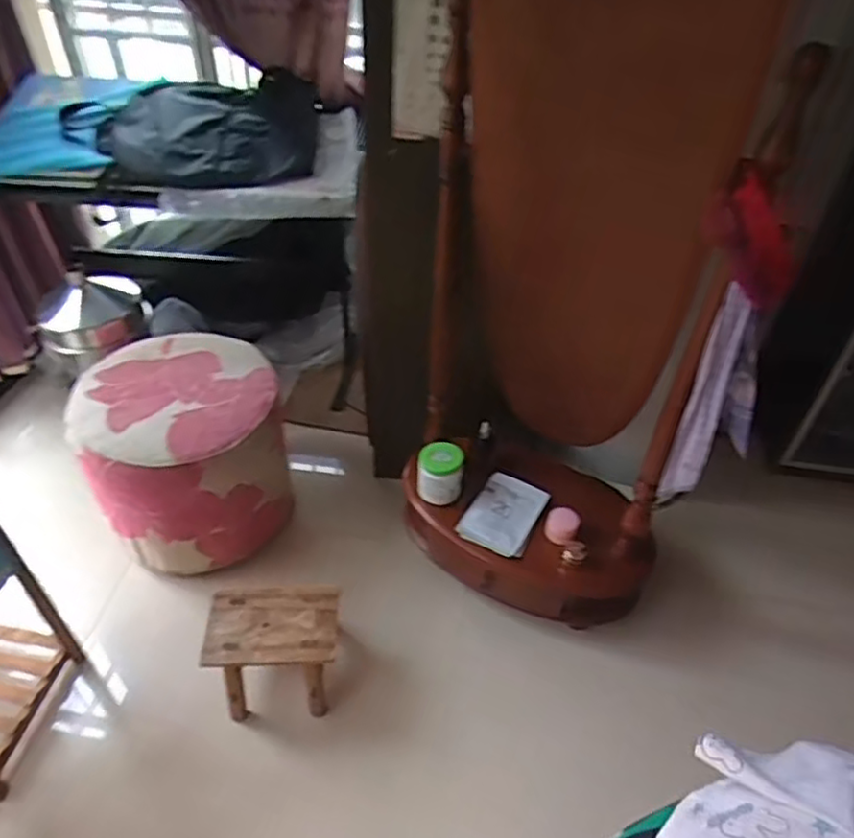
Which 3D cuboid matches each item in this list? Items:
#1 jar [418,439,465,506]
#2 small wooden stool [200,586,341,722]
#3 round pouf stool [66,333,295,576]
[{"bbox_3d":[0.029,0.117,1.546,0.102,0.097,0.099,2,42,-1],"label":"jar"},{"bbox_3d":[-0.307,0.480,1.394,0.254,0.202,0.192,0,42,-3],"label":"small wooden stool"},{"bbox_3d":[-0.555,0.075,1.605,0.408,0.373,0.421,2,42,-1],"label":"round pouf stool"}]

